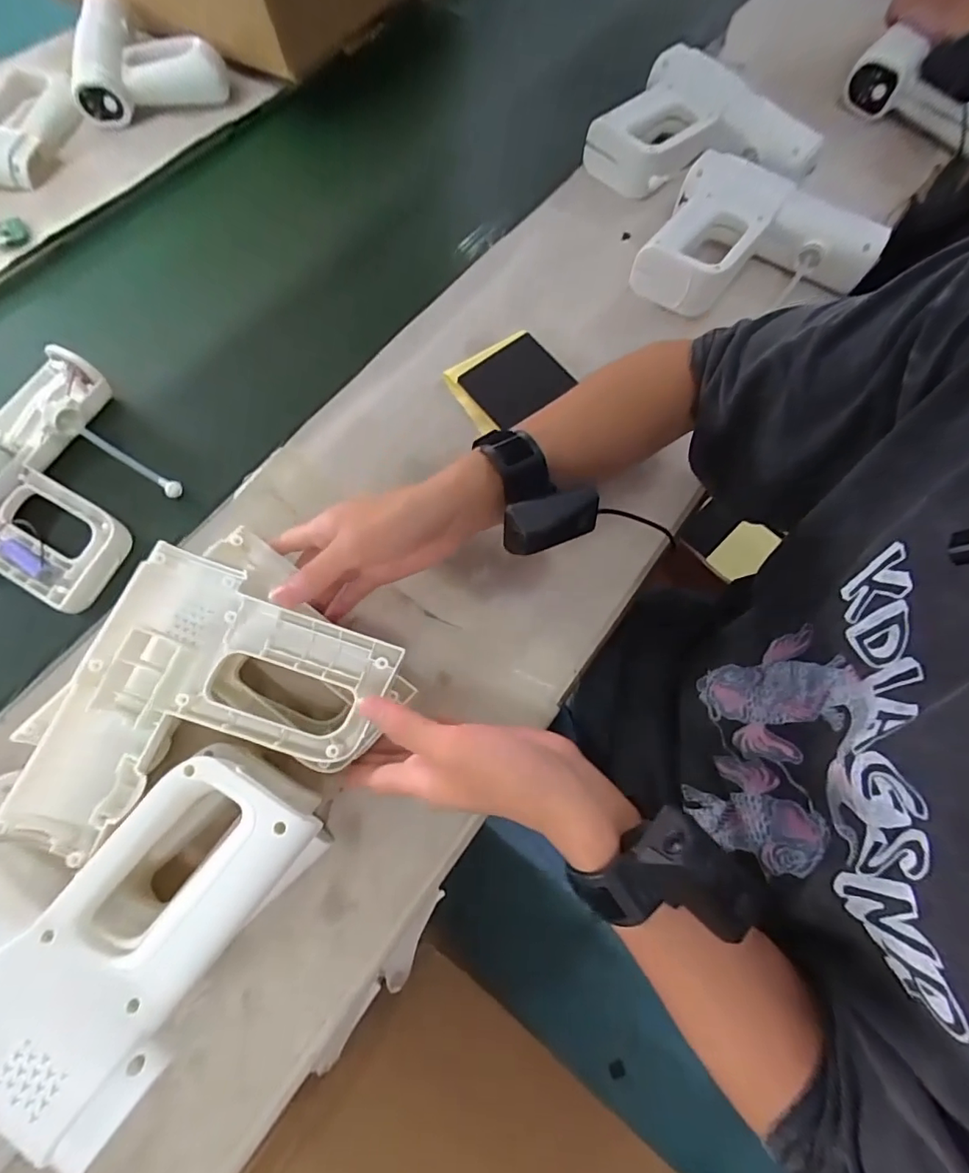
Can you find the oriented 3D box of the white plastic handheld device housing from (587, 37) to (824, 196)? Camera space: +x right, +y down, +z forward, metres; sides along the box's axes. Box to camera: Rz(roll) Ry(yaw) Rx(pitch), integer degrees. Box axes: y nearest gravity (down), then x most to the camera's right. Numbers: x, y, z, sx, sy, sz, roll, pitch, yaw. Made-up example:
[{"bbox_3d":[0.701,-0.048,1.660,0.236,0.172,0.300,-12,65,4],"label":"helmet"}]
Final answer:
[{"bbox_3d":[0.242,-0.515,0.591,0.245,0.062,0.130,7,70,3],"label":"white plastic handheld device housing"}]

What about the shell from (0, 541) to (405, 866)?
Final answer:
[{"bbox_3d":[-0.180,0.092,0.336,0.170,0.041,0.196,26,72,7],"label":"shell"}]

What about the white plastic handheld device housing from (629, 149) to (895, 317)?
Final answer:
[{"bbox_3d":[0.281,-0.341,0.541,0.210,0.057,0.161,27,72,10],"label":"white plastic handheld device housing"}]

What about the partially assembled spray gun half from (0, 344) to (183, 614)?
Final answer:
[{"bbox_3d":[-0.378,-0.097,0.467,0.177,0.037,0.206,25,72,9],"label":"partially assembled spray gun half"}]

